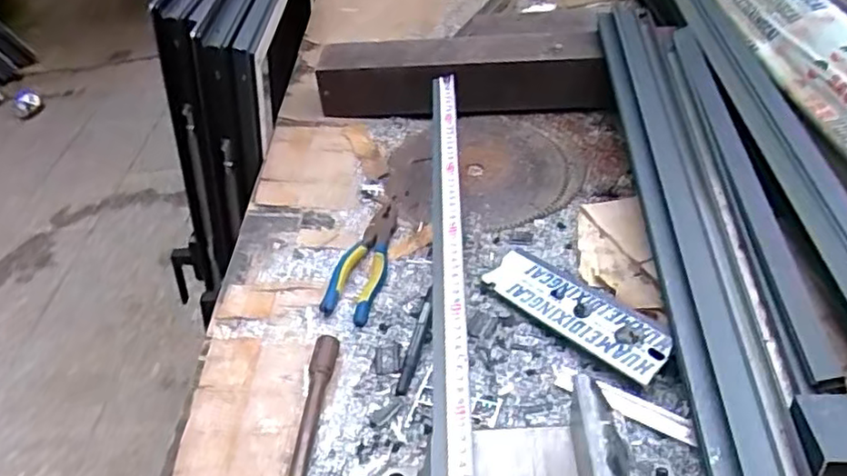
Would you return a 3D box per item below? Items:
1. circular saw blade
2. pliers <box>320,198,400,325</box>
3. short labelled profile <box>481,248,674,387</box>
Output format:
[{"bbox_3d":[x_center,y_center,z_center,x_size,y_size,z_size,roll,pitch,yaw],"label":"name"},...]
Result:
[{"bbox_3d":[0.076,-0.100,0.894,0.244,0.007,0.240,-5,42,5],"label":"circular saw blade"},{"bbox_3d":[-0.065,0.017,0.768,0.058,0.018,0.204,4,44,15],"label":"pliers"},{"bbox_3d":[0.151,0.069,0.667,0.062,0.034,0.208,-32,47,-27],"label":"short labelled profile"}]

